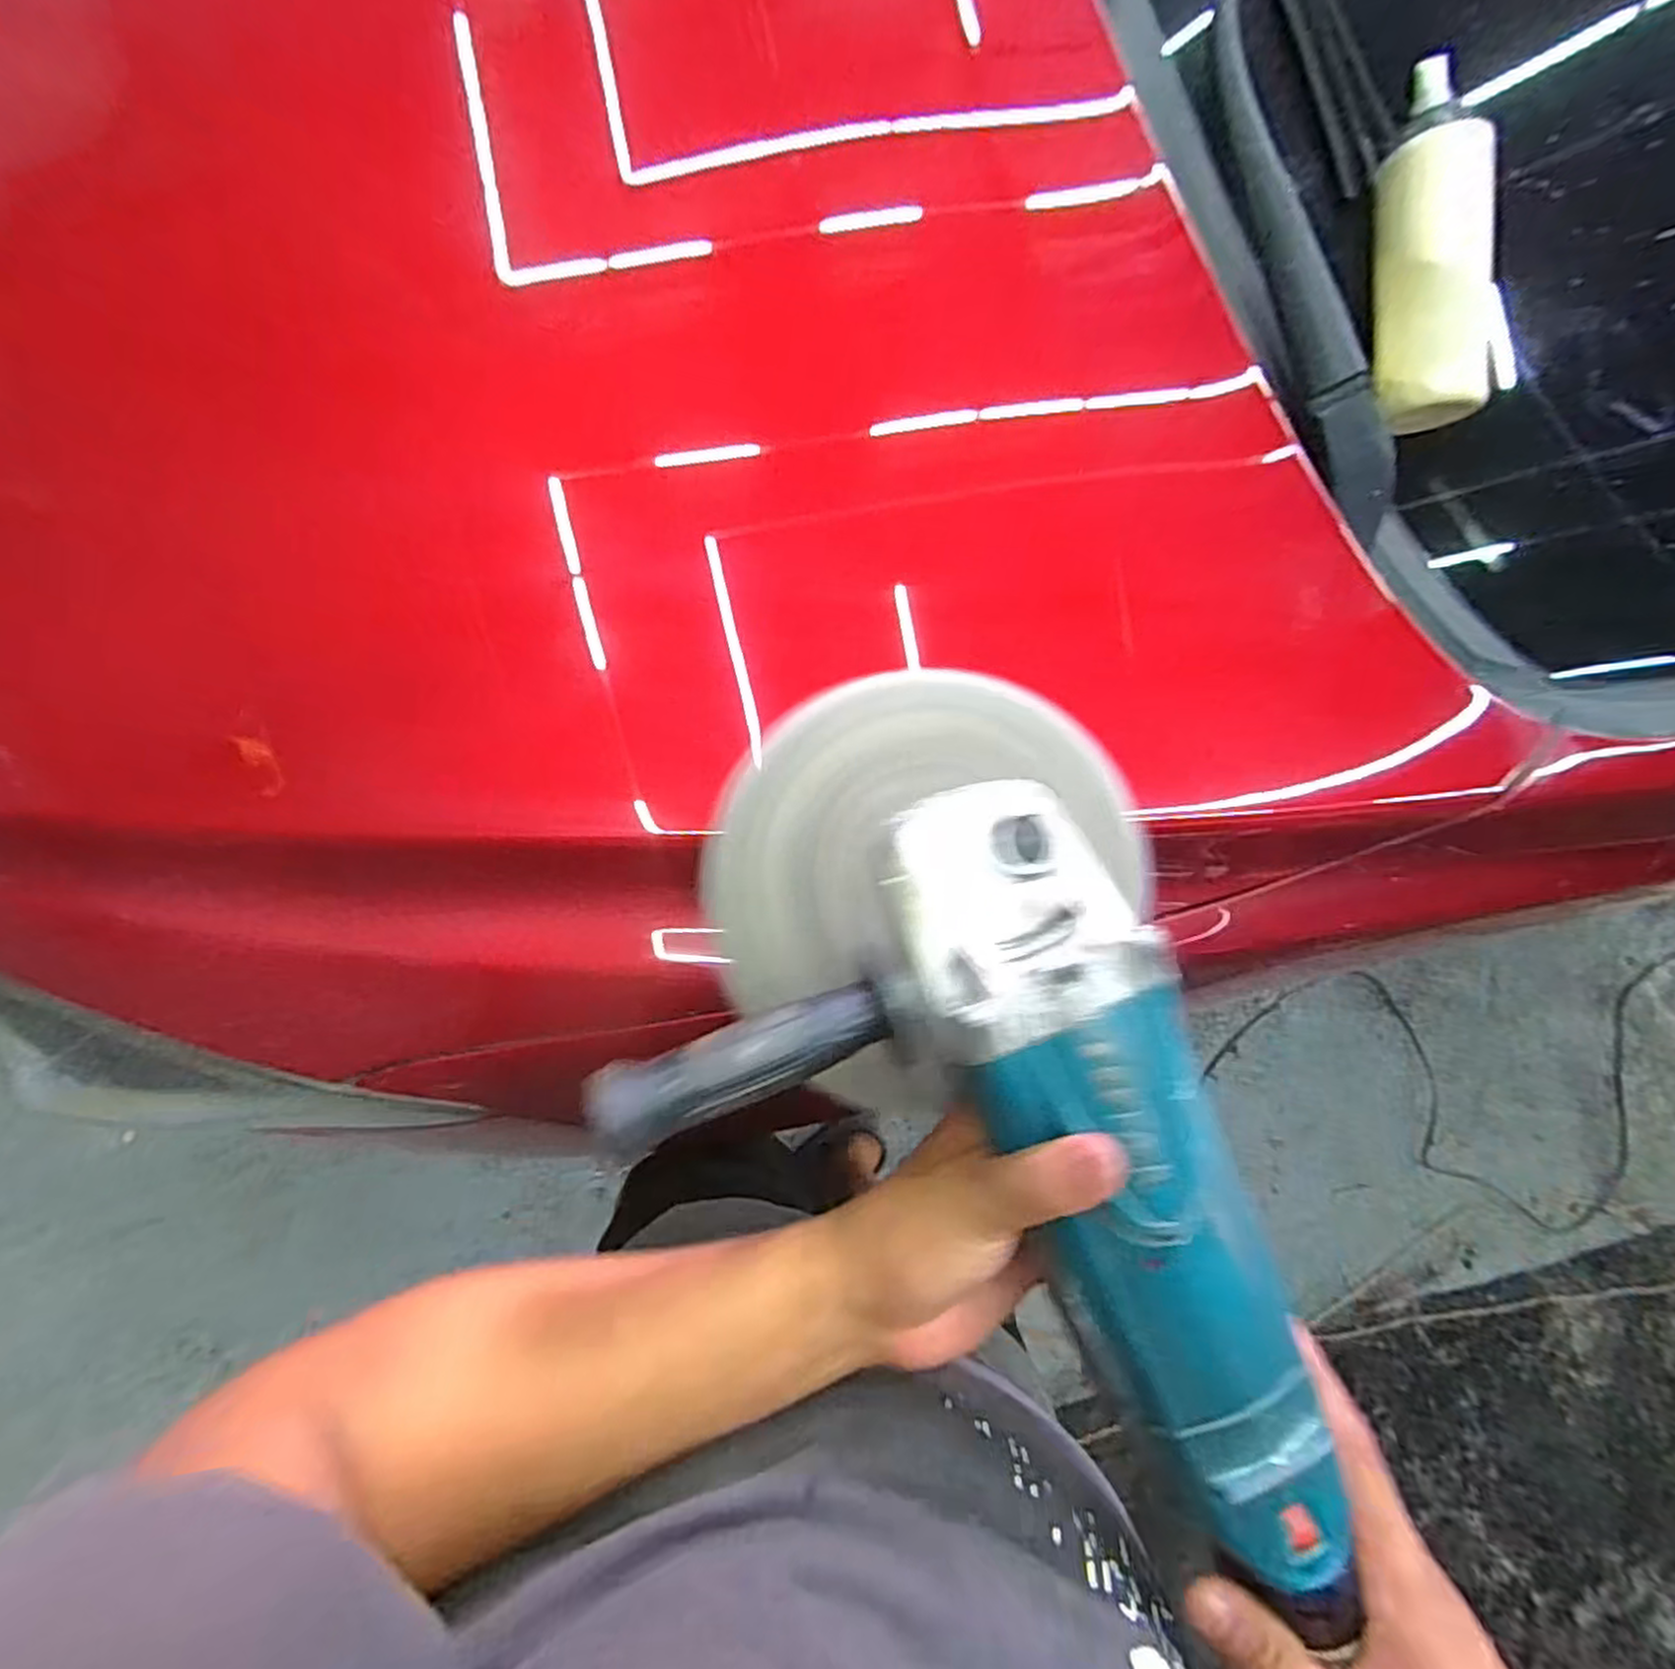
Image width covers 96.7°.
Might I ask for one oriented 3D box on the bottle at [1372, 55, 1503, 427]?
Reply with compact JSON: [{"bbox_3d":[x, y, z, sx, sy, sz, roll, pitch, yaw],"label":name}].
[{"bbox_3d":[0.359,-0.358,0.451,0.051,0.054,0.204,-3,86,-7],"label":"bottle"}]

